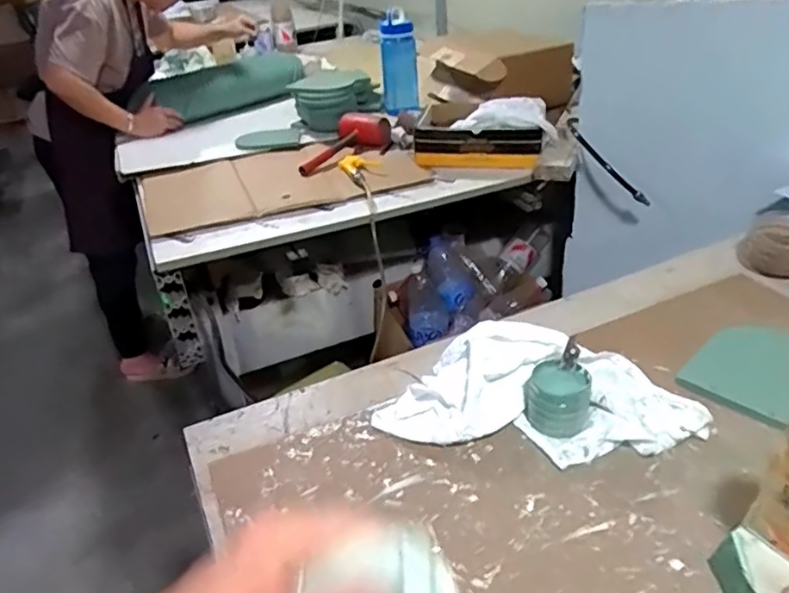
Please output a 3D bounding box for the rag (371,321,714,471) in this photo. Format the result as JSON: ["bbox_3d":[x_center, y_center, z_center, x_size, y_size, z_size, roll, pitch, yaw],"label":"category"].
[{"bbox_3d":[0.163,0.108,0.705,0.368,0.069,0.166,1,32,9],"label":"rag"}]

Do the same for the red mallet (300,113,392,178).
[{"bbox_3d":[-0.137,-0.392,1.538,0.107,0.068,0.304,21,41,35],"label":"red mallet"}]

